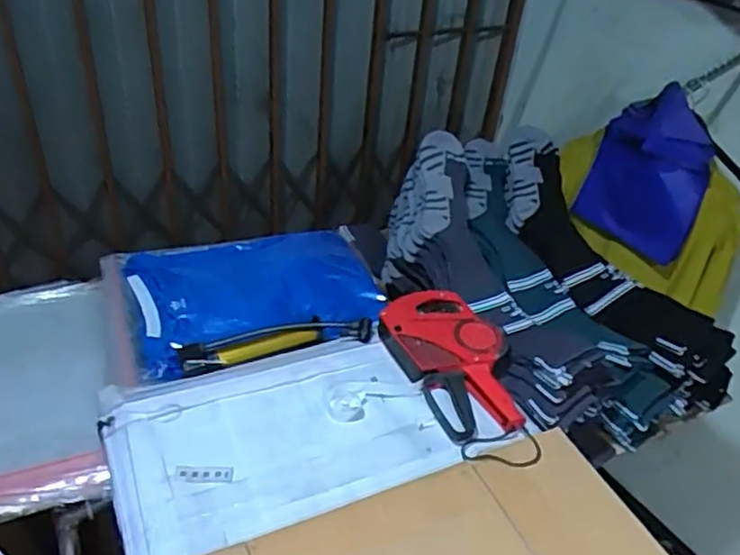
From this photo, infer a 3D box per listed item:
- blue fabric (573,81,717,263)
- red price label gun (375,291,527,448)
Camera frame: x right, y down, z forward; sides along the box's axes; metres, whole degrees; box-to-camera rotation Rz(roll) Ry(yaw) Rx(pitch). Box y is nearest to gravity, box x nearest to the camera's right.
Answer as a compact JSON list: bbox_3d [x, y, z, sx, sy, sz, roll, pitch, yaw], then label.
[{"bbox_3d":[0.566,-0.207,1.382,0.239,0.318,0.062,23,40,22],"label":"blue fabric"},{"bbox_3d":[0.111,0.104,0.846,0.136,0.054,0.219,-15,42,-25],"label":"red price label gun"}]

